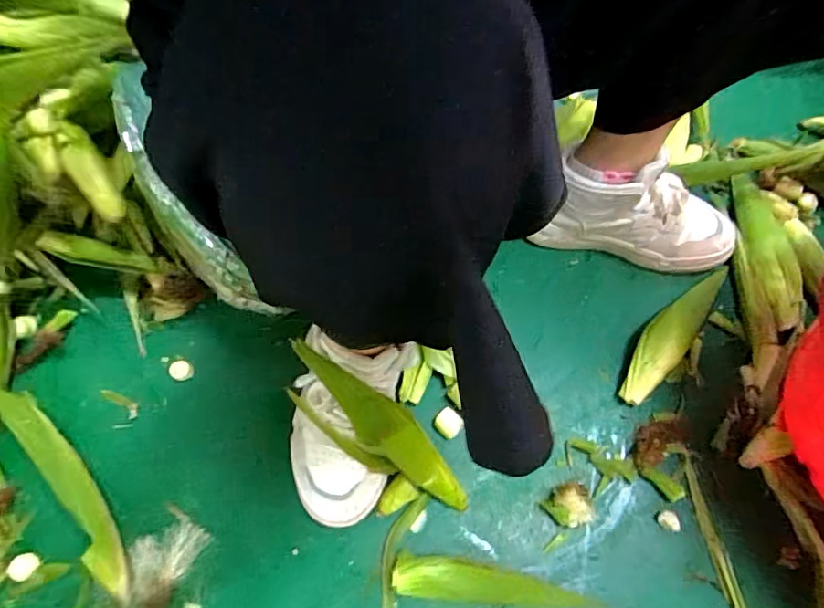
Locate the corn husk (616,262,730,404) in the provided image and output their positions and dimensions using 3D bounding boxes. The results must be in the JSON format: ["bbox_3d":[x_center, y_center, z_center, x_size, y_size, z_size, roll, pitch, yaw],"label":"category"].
[{"bbox_3d":[0.307,0.022,0.587,0.047,0.045,0.219,40,72,16],"label":"corn husk"}]

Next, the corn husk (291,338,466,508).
[{"bbox_3d":[-0.035,0.120,0.478,0.058,0.046,0.238,-51,118,-19],"label":"corn husk"}]

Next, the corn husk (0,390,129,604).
[{"bbox_3d":[-0.342,0.181,0.513,0.038,0.041,0.239,-37,71,-16],"label":"corn husk"}]

